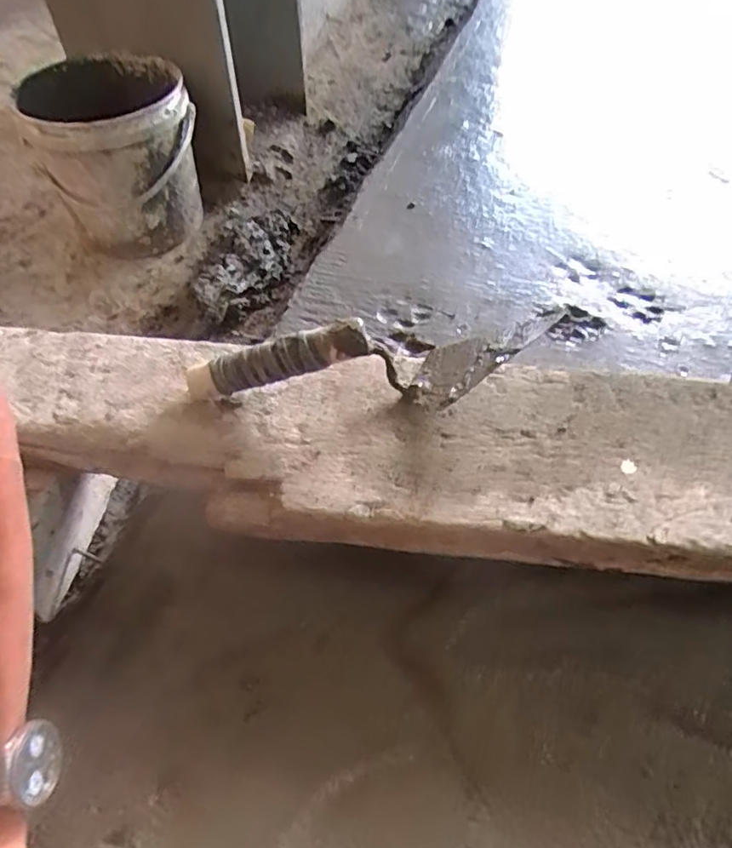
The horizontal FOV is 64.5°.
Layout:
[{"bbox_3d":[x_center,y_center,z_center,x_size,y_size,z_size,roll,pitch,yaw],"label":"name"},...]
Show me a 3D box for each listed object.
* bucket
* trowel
[{"bbox_3d":[-0.337,-0.375,0.796,0.201,0.173,0.239,-19,55,-13],"label":"bucket"},{"bbox_3d":[0.001,-0.049,0.437,0.261,0.060,0.070,5,53,4],"label":"trowel"}]

